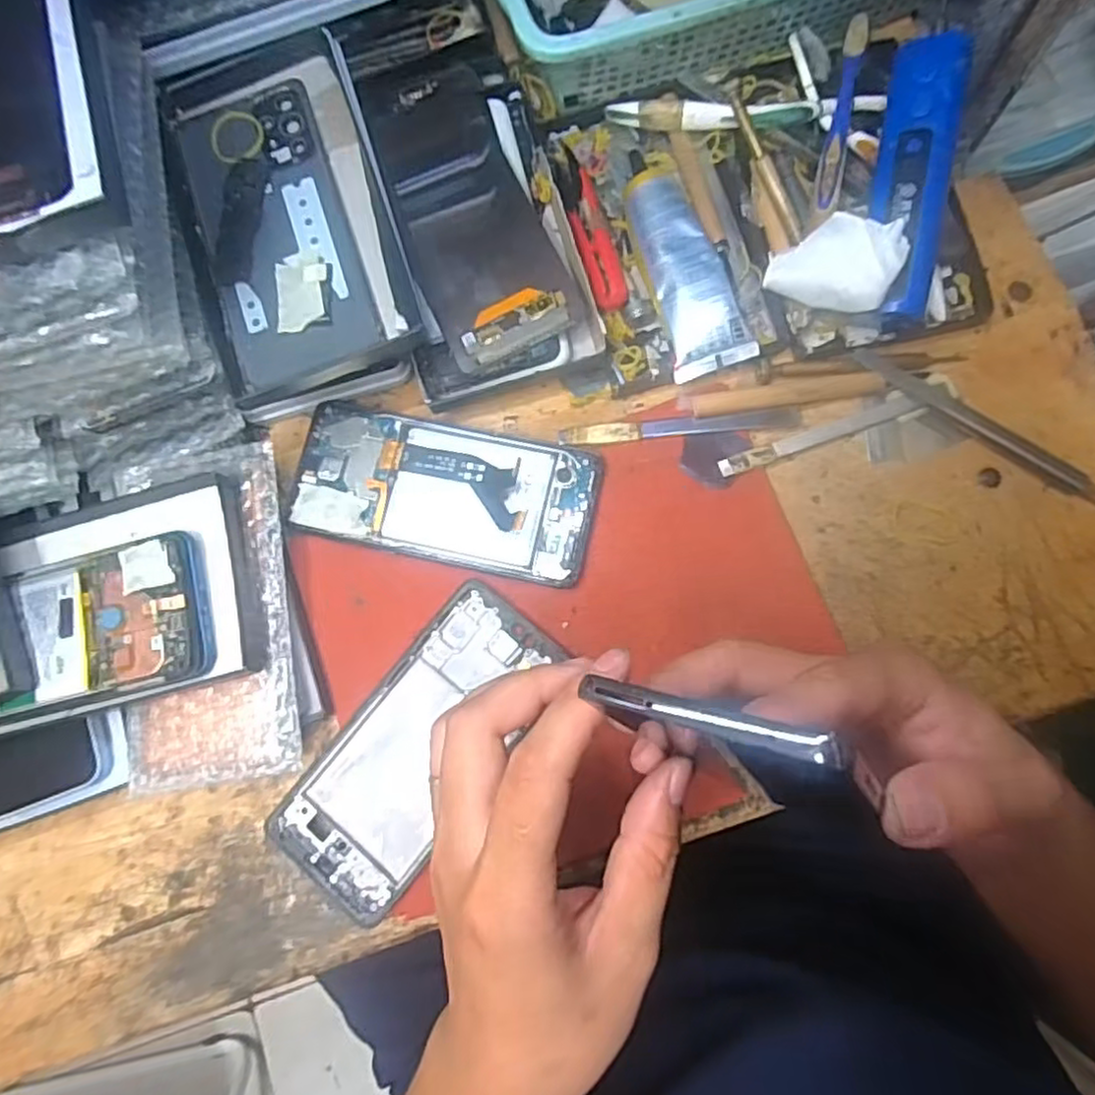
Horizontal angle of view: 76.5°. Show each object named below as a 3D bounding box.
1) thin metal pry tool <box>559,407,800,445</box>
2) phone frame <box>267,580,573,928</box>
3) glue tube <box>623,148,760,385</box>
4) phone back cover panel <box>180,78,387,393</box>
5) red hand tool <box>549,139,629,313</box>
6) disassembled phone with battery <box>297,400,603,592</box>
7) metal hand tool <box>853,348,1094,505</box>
[{"bbox_3d":[0.071,-0.065,0.374,0.128,0.004,0.010,-5,79,3],"label":"thin metal pry tool"},{"bbox_3d":[-0.065,0.099,0.350,0.071,0.009,0.165,36,84,9],"label":"phone frame"},{"bbox_3d":[0.073,-0.161,0.382,0.041,0.021,0.135,-18,79,1],"label":"glue tube"},{"bbox_3d":[-0.137,-0.162,0.353,0.073,0.006,0.151,-18,79,1],"label":"phone back cover panel"},{"bbox_3d":[0.022,-0.188,0.393,0.019,0.011,0.115,-15,79,1],"label":"red hand tool"},{"bbox_3d":[-0.055,-0.031,0.369,0.161,0.007,0.072,12,81,6],"label":"disassembled phone with battery"},{"bbox_3d":[0.231,-0.064,0.365,0.149,0.011,0.015,36,84,9],"label":"metal hand tool"}]

